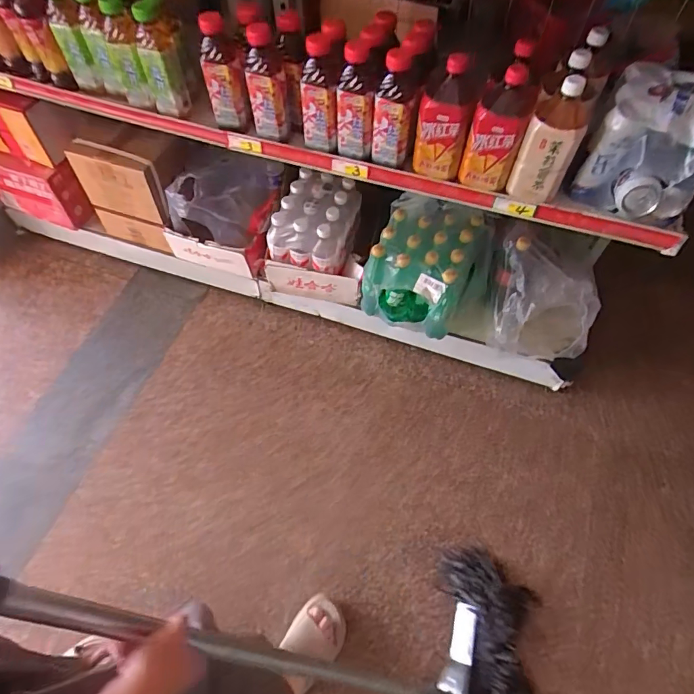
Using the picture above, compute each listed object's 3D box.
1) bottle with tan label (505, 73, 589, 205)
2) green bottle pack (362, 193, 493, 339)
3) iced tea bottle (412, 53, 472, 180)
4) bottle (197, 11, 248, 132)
[{"bbox_3d":[0.341,-0.346,0.750,0.085,0.189,0.088,22,62,14],"label":"bottle with tan label"},{"bbox_3d":[0.196,-0.184,1.094,0.269,0.225,0.200,20,62,13],"label":"green bottle pack"},{"bbox_3d":[0.171,-0.403,0.782,0.087,0.183,0.103,13,61,9],"label":"iced tea bottle"},{"bbox_3d":[-0.231,-0.502,0.843,0.062,0.205,0.059,-16,61,-10],"label":"bottle"}]

